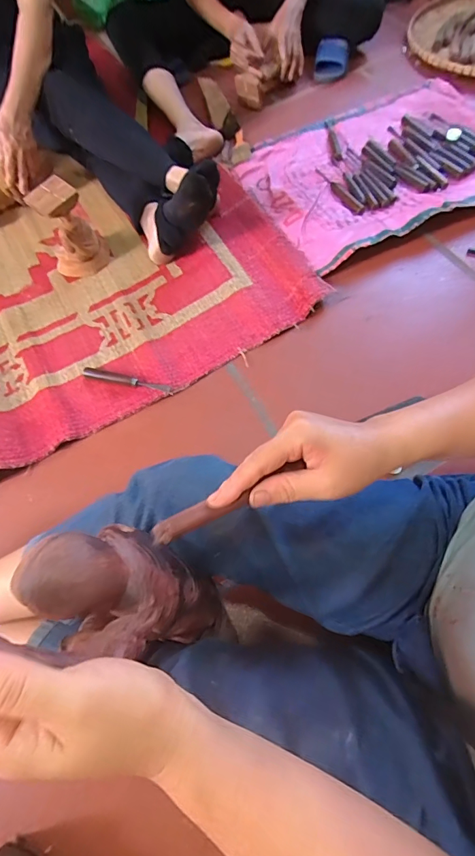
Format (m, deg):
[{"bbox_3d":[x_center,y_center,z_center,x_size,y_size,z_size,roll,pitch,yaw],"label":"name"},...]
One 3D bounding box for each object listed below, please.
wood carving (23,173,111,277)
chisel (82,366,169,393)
[{"bbox_3d":[-0.352,-0.418,0.847,0.116,0.178,0.120,-26,66,-8],"label":"wood carving"},{"bbox_3d":[-0.208,-0.092,0.760,0.175,0.018,0.022,11,66,9],"label":"chisel"}]

